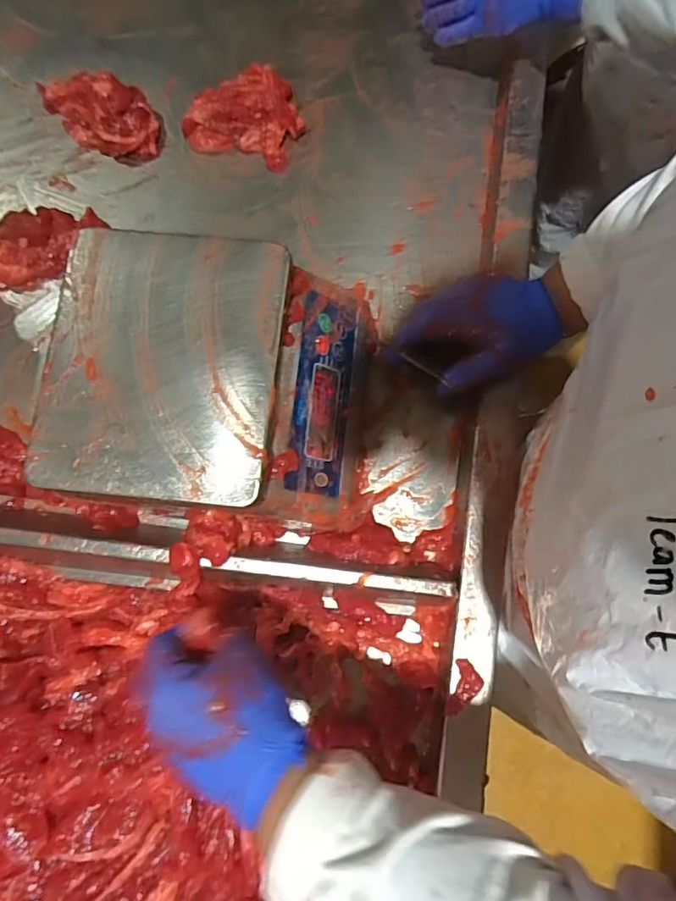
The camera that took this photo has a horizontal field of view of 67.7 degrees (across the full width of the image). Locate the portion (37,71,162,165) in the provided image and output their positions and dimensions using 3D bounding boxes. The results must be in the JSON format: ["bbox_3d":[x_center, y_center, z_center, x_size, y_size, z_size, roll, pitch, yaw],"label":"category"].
[{"bbox_3d":[-0.280,-0.390,0.578,0.166,0.041,0.078,24,79,5],"label":"portion"}]

